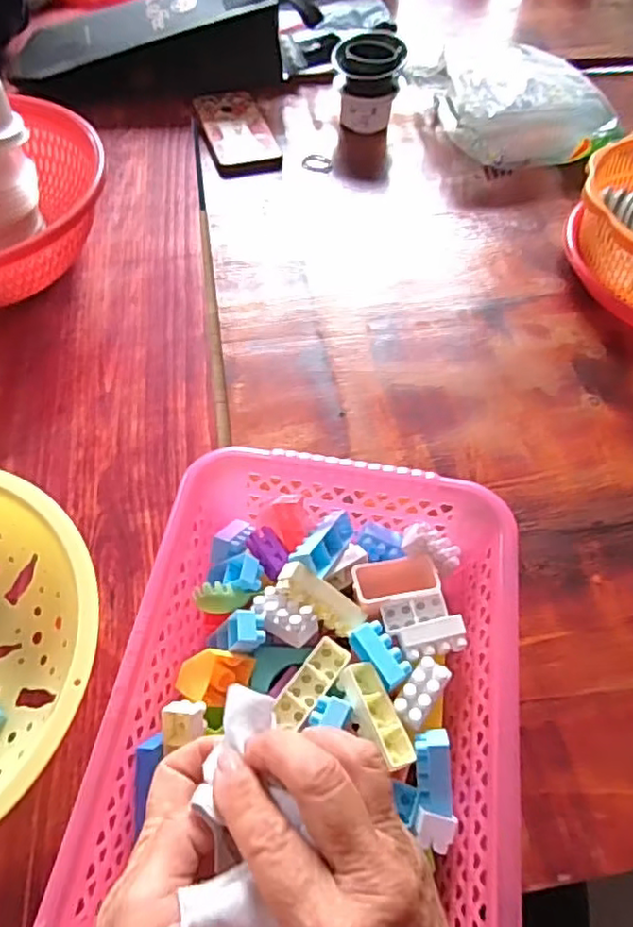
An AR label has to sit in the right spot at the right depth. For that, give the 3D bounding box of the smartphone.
[{"bbox_3d":[-0.096,-0.397,0.768,0.079,0.019,0.157,-16,58,-11],"label":"smartphone"}]

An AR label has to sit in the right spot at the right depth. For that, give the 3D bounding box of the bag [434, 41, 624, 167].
[{"bbox_3d":[0.248,-0.438,0.771,0.189,0.070,0.180,-4,57,-3],"label":"bag"}]

